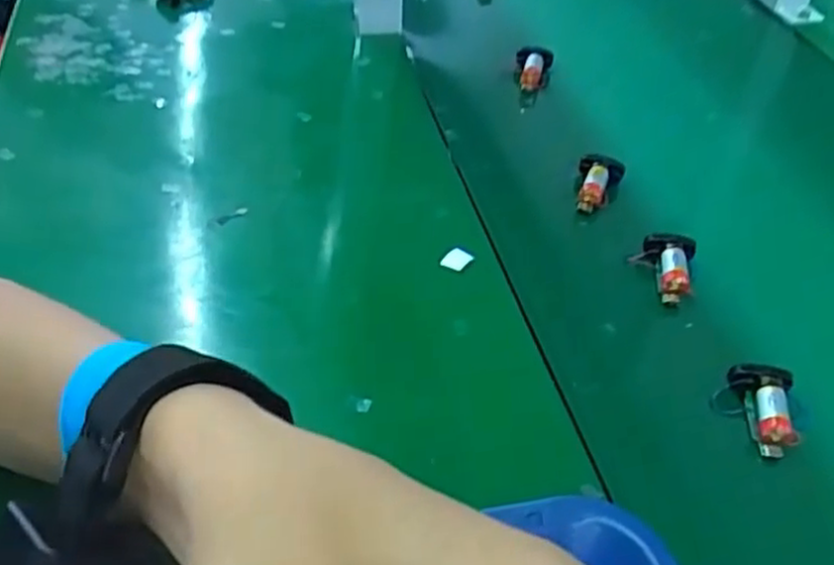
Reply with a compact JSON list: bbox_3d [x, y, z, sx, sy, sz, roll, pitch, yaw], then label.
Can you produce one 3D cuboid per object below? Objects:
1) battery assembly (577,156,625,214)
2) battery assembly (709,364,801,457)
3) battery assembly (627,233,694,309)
[{"bbox_3d":[0.132,-0.072,0.552,0.032,0.024,0.048,16,47,12],"label":"battery assembly"},{"bbox_3d":[0.185,0.070,0.408,0.036,0.027,0.047,9,46,5],"label":"battery assembly"},{"bbox_3d":[0.162,-0.009,0.491,0.038,0.024,0.047,9,46,5],"label":"battery assembly"}]

